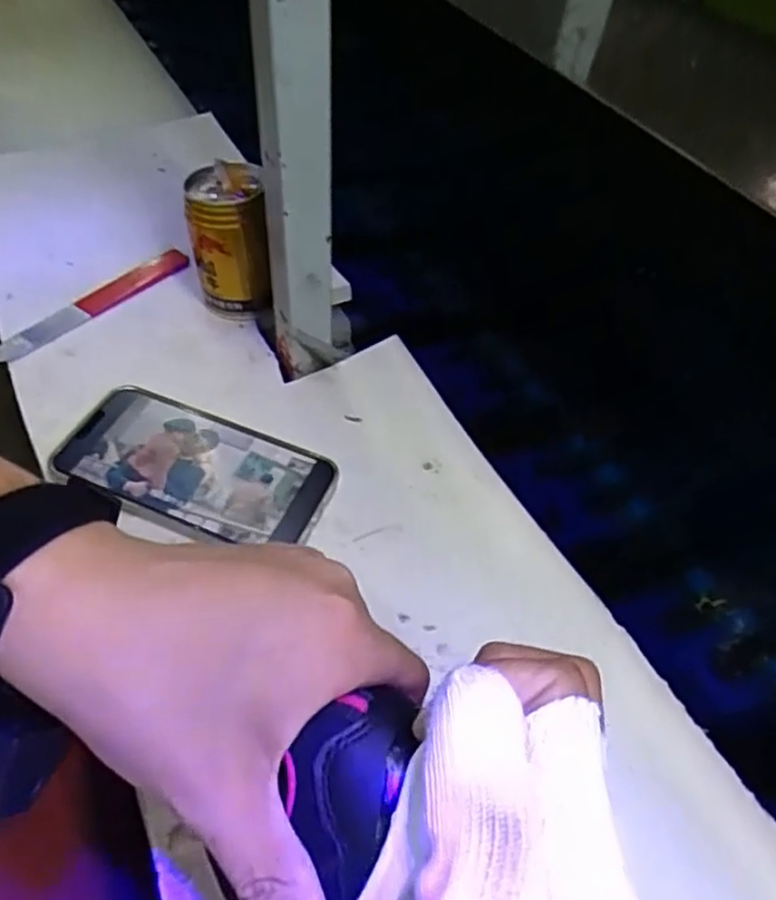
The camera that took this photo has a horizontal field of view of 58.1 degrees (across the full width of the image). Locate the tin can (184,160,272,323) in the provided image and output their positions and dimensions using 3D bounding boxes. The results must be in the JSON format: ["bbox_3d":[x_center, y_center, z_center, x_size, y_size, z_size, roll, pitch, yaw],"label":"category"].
[{"bbox_3d":[-0.112,-0.148,0.507,0.058,0.096,0.062,-5,51,-8],"label":"tin can"}]

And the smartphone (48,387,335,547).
[{"bbox_3d":[-0.117,0.010,0.429,0.166,0.015,0.077,18,52,11],"label":"smartphone"}]

